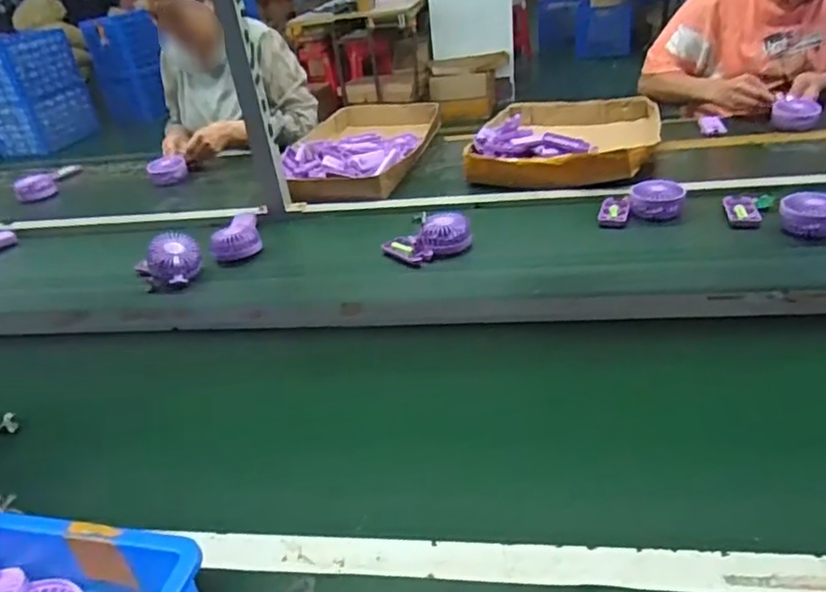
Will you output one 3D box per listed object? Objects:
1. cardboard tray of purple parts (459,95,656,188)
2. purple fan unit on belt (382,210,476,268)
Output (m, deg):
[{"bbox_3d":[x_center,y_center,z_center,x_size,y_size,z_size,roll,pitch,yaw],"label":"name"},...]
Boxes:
[{"bbox_3d":[0.327,-0.342,1.319,0.358,0.069,0.404,6,34,21],"label":"cardboard tray of purple parts"},{"bbox_3d":[0.030,-0.099,1.016,0.132,0.054,0.075,-13,32,-8],"label":"purple fan unit on belt"}]

